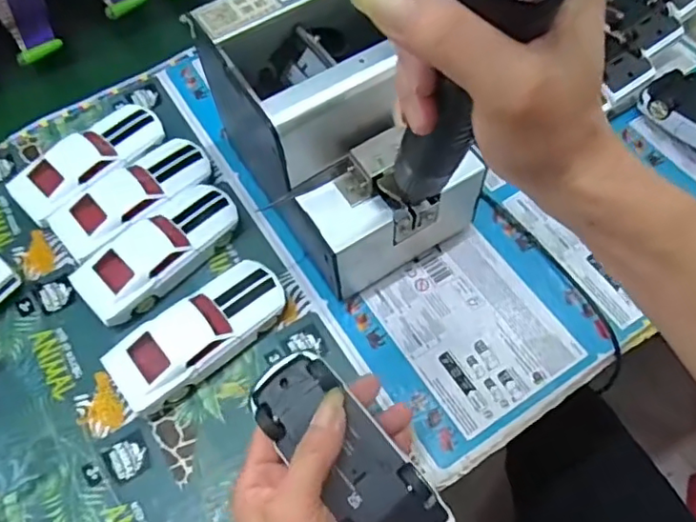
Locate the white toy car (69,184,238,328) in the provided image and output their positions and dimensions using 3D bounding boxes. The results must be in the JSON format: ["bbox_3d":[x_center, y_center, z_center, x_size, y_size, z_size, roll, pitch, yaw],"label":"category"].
[{"bbox_3d":[-0.142,-0.008,0.438,0.128,0.035,0.051,-40,66,-17],"label":"white toy car"}]

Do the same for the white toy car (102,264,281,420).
[{"bbox_3d":[-0.103,0.051,0.406,0.126,0.034,0.052,-39,66,-16],"label":"white toy car"}]

